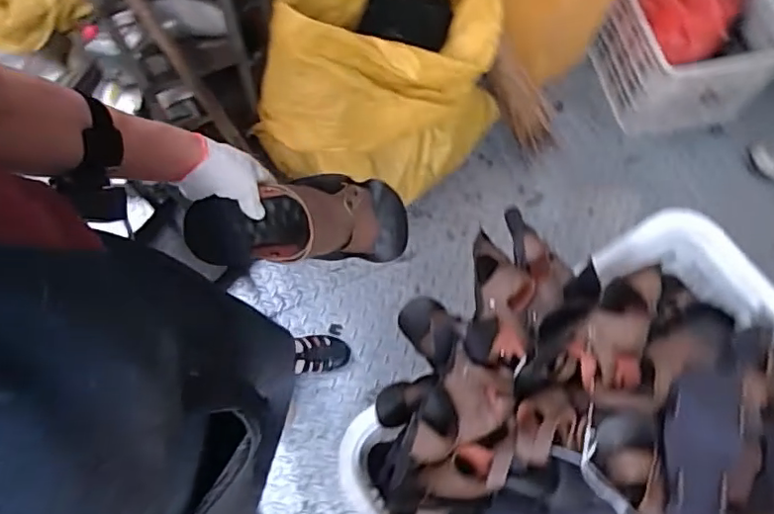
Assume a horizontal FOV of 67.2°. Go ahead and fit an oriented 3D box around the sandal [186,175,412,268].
[{"bbox_3d":[-0.096,-0.043,0.696,0.265,0.087,0.095,-9,68,-27],"label":"sandal"}]

